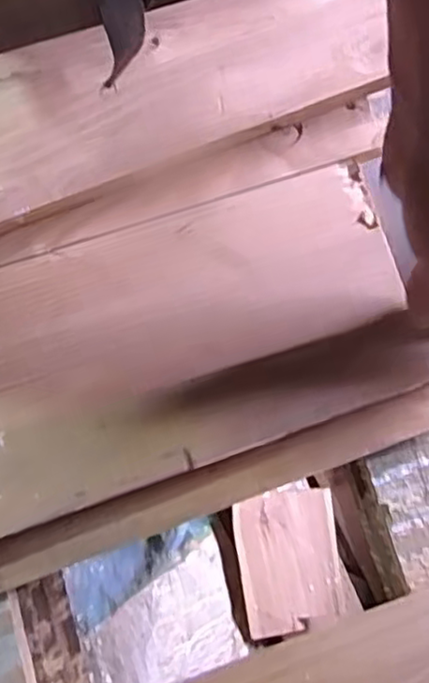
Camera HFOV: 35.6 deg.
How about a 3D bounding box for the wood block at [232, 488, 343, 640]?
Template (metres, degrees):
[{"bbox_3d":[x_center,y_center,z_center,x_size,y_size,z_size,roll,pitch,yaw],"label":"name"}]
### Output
[{"bbox_3d":[0.106,0.309,0.946,0.140,0.037,0.181,-6,80,-1],"label":"wood block"}]

